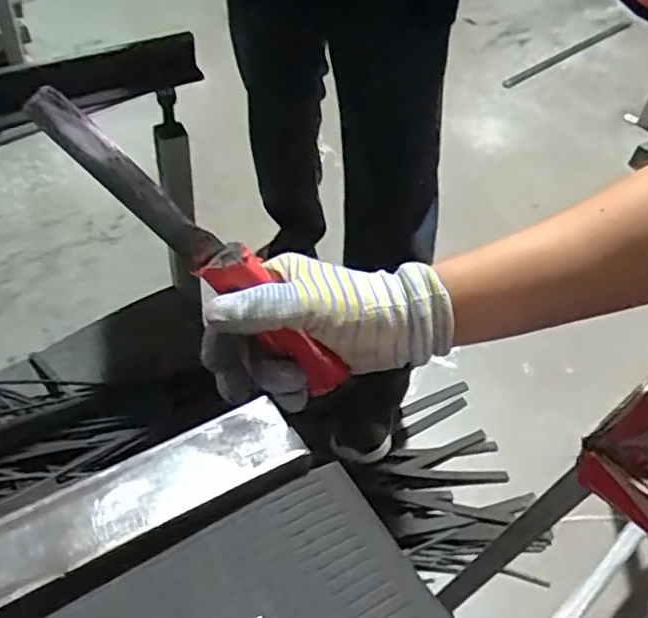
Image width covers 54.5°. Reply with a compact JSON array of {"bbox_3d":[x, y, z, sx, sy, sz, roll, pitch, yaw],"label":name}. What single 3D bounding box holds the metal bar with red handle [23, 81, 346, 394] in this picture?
[{"bbox_3d":[-0.065,-0.030,0.352,0.225,0.035,0.024,45,45,-23],"label":"metal bar with red handle"}]

